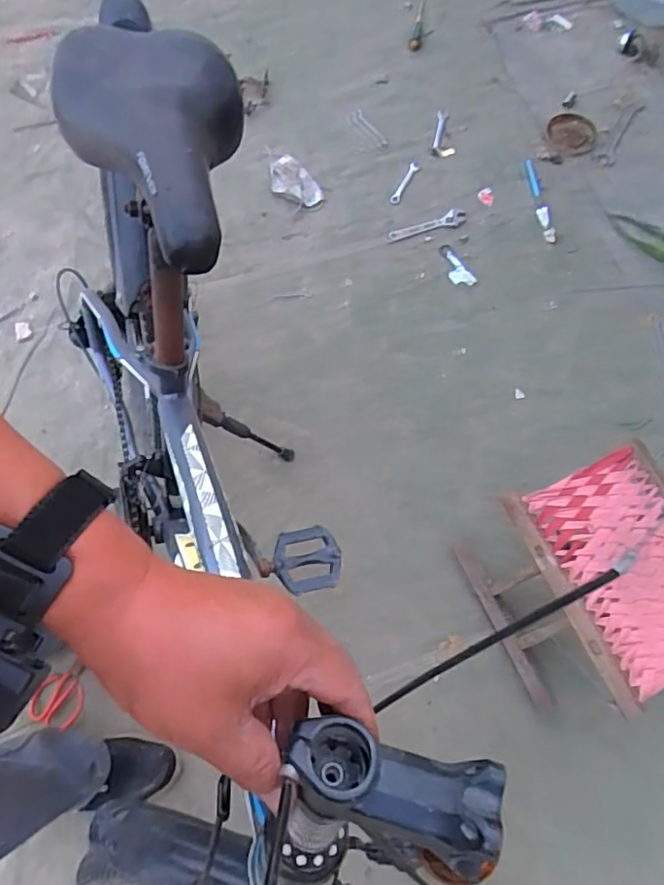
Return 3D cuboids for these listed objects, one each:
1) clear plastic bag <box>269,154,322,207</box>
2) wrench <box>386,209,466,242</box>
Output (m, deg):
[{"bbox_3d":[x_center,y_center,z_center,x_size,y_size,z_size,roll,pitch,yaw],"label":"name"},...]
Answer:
[{"bbox_3d":[-0.087,-0.592,1.343,0.146,0.029,0.081,41,73,12],"label":"clear plastic bag"},{"bbox_3d":[0.212,-0.480,1.308,0.178,0.013,0.036,-17,71,-9],"label":"wrench"}]

